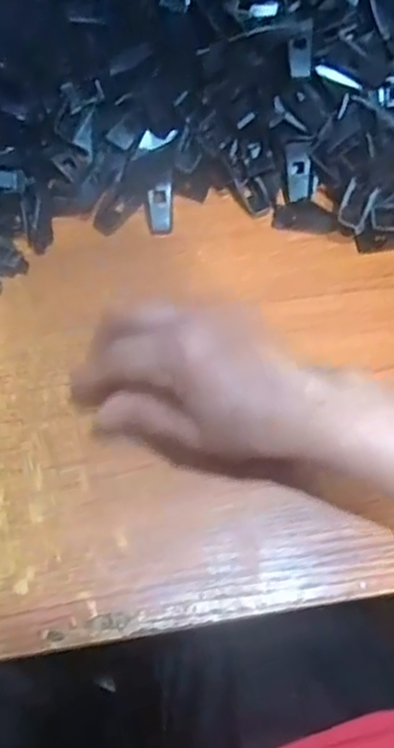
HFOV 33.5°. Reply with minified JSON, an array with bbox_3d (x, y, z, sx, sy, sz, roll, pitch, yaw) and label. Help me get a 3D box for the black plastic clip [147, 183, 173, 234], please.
[{"bbox_3d":[-0.025,-0.112,0.438,0.017,0.005,0.035,-4,93,4],"label":"black plastic clip"}]

